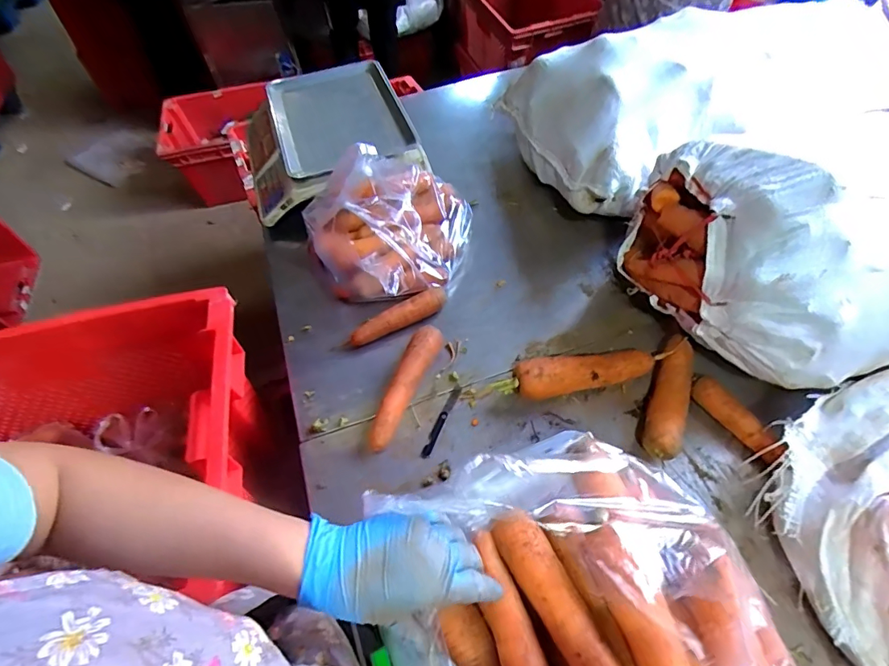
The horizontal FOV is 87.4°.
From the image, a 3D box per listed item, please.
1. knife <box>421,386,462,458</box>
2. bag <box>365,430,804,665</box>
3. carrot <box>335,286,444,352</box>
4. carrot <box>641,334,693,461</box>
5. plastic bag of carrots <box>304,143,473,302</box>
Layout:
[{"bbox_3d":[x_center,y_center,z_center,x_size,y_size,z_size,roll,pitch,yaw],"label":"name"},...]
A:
[{"bbox_3d":[-0.004,0.124,0.654,0.015,0.005,0.114,19,60,16],"label":"knife"},{"bbox_3d":[0.105,0.219,0.346,0.273,0.108,0.250,-15,57,-7],"label":"bag"},{"bbox_3d":[-0.078,-0.019,0.727,0.180,0.038,0.038,-22,58,-11],"label":"carrot"},{"bbox_3d":[0.303,0.085,0.628,0.047,0.047,0.187,20,60,16],"label":"carrot"},{"bbox_3d":[-0.080,-0.175,0.722,0.269,0.232,0.208,-15,57,-6],"label":"plastic bag of carrots"}]

